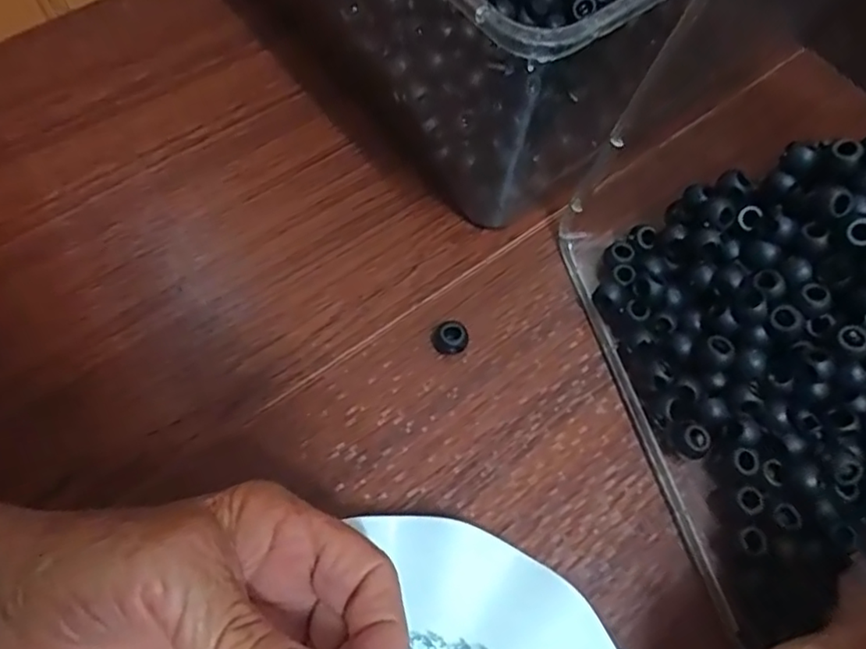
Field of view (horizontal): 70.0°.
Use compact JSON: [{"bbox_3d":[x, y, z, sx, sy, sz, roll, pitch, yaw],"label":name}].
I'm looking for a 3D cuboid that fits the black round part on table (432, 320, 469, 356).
[{"bbox_3d":[0.008,0.006,0.293,0.015,0.013,0.014,1,67,-2],"label":"black round part on table"}]

